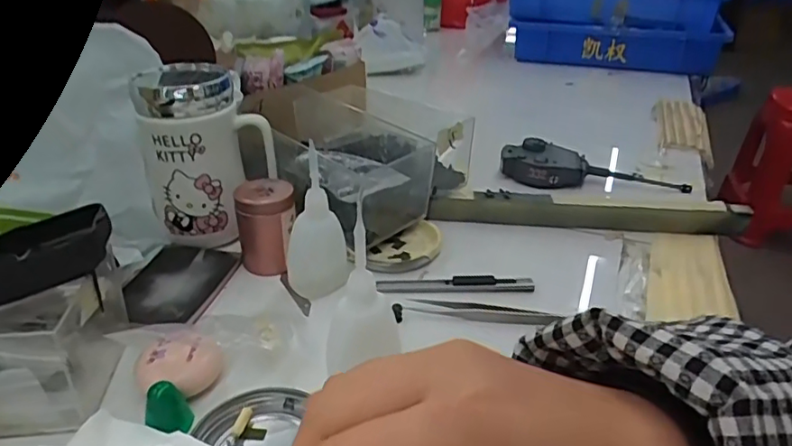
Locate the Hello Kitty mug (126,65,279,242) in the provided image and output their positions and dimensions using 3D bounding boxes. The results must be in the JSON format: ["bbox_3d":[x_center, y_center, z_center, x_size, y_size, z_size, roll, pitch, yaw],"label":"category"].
[{"bbox_3d":[-0.150,-0.052,0.466,0.098,0.134,0.068,-10,32,-20],"label":"Hello Kitty mug"}]

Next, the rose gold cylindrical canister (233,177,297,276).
[{"bbox_3d":[-0.102,0.002,0.448,0.043,0.065,0.034,-8,31,-16],"label":"rose gold cylindrical canister"}]

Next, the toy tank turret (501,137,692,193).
[{"bbox_3d":[0.206,-0.058,0.597,0.188,0.033,0.049,5,30,6],"label":"toy tank turret"}]

